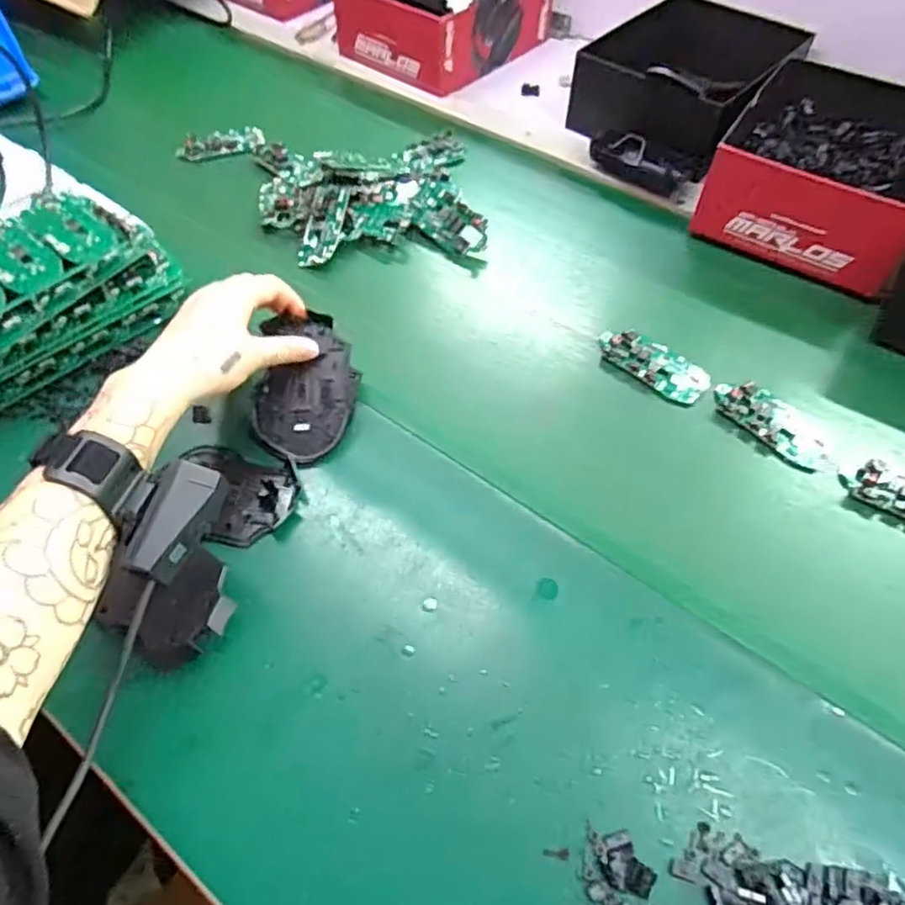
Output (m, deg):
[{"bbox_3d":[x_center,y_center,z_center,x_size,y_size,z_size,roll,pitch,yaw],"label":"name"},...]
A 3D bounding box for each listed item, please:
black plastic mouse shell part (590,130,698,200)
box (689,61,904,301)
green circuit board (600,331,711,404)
[{"bbox_3d":[0.204,-0.317,0.704,0.118,0.043,0.025,39,63,23],"label":"black plastic mouse shell part"},{"bbox_3d":[0.389,-0.299,0.666,0.187,0.096,0.276,28,59,17],"label":"box"},{"bbox_3d":[0.173,-0.077,0.558,0.097,0.011,0.045,37,62,22],"label":"green circuit board"}]

